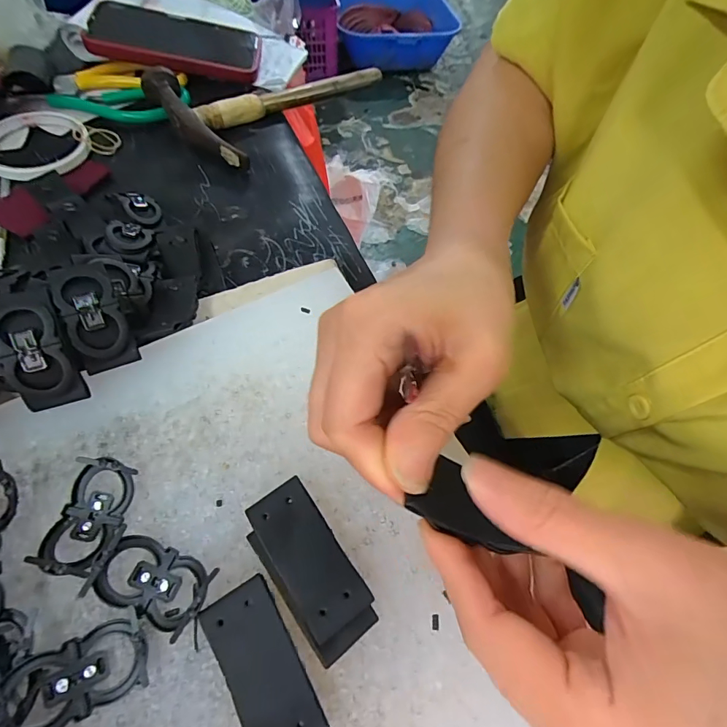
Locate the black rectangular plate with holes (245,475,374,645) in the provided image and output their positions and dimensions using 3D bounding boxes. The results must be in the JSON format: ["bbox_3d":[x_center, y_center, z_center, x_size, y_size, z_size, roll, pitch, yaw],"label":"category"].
[{"bbox_3d":[-0.024,0.079,0.178,0.026,0.004,0.059,-28,65,-24],"label":"black rectangular plate with holes"}]

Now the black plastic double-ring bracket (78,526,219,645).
[{"bbox_3d":[-0.087,0.090,0.176,0.048,0.013,0.027,21,60,9],"label":"black plastic double-ring bracket"}]

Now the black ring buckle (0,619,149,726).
[{"bbox_3d":[-0.107,0.117,0.159,0.046,0.011,0.026,-12,61,-31],"label":"black ring buckle"}]

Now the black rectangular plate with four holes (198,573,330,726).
[{"bbox_3d":[-0.038,0.115,0.161,0.026,0.012,0.059,-27,64,-18],"label":"black rectangular plate with four holes"}]

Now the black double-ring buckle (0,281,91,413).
[{"bbox_3d":[-0.159,-0.007,0.208,0.027,0.016,0.059,-17,100,-11],"label":"black double-ring buckle"}]

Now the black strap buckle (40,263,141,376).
[{"bbox_3d":[-0.140,-0.025,0.222,0.027,0.017,0.056,-23,97,-13],"label":"black strap buckle"}]

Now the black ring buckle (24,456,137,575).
[{"bbox_3d":[-0.121,0.066,0.189,0.027,0.013,0.047,11,59,3],"label":"black ring buckle"}]

